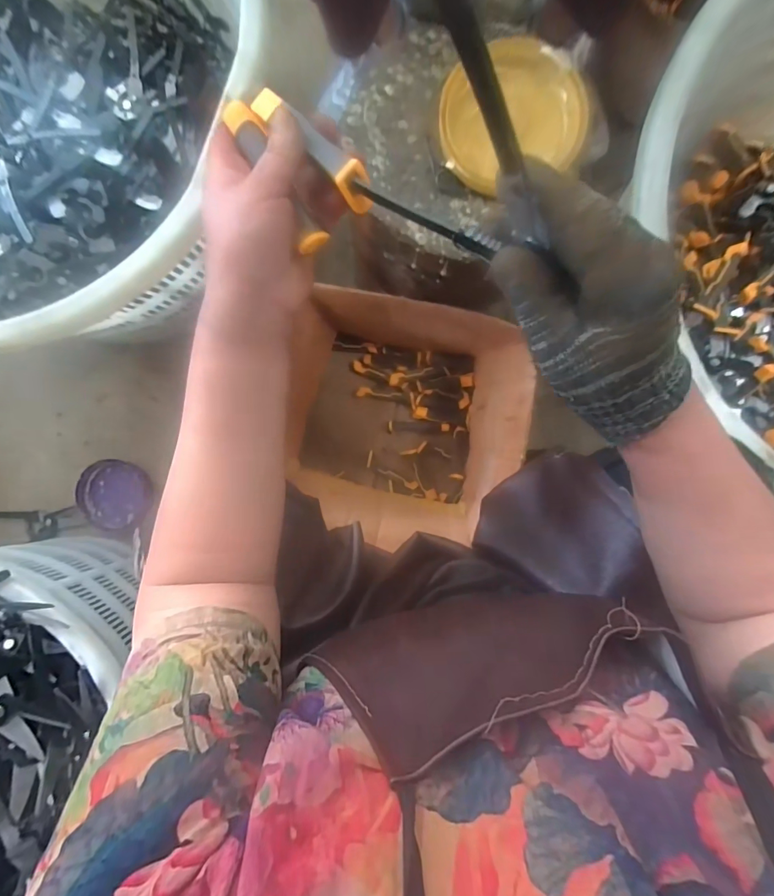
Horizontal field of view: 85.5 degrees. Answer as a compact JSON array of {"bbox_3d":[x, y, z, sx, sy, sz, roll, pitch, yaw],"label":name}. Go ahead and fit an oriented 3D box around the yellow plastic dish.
[{"bbox_3d":[0.114,-0.308,0.386,0.134,0.017,0.123,0,92,1],"label":"yellow plastic dish"}]

